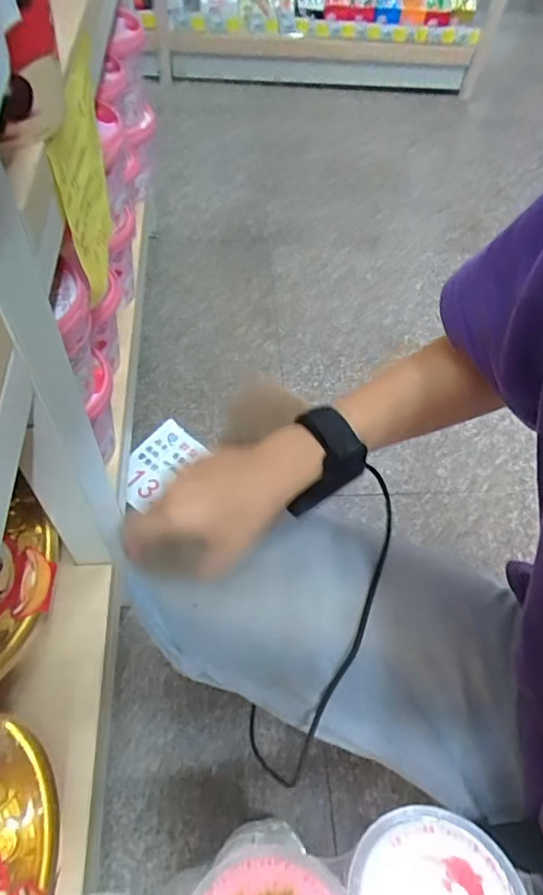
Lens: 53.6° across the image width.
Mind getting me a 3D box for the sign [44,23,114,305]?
[{"bbox_3d":[-0.173,-0.258,0.512,0.010,0.166,0.200,-3,58,-4],"label":"sign"}]

